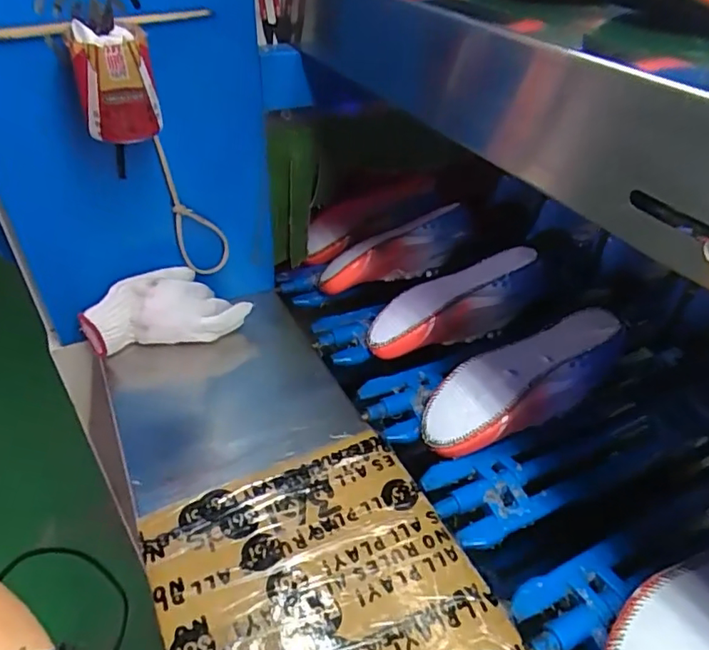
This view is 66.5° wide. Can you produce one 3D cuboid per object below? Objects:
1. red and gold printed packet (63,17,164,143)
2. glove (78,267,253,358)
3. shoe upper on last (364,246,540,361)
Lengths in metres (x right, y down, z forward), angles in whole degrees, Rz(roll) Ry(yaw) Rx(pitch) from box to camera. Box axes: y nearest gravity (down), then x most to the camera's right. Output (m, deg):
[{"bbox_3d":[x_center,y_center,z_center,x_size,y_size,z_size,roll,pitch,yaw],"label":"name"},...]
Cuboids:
[{"bbox_3d":[-0.215,-0.216,0.486,0.065,0.086,0.058,-13,43,-20],"label":"red and gold printed packet"},{"bbox_3d":[-0.223,-0.022,0.649,0.188,0.073,0.075,-6,40,-10],"label":"glove"},{"bbox_3d":[0.123,-0.030,0.710,0.232,0.086,0.090,-14,42,-19],"label":"shoe upper on last"}]

